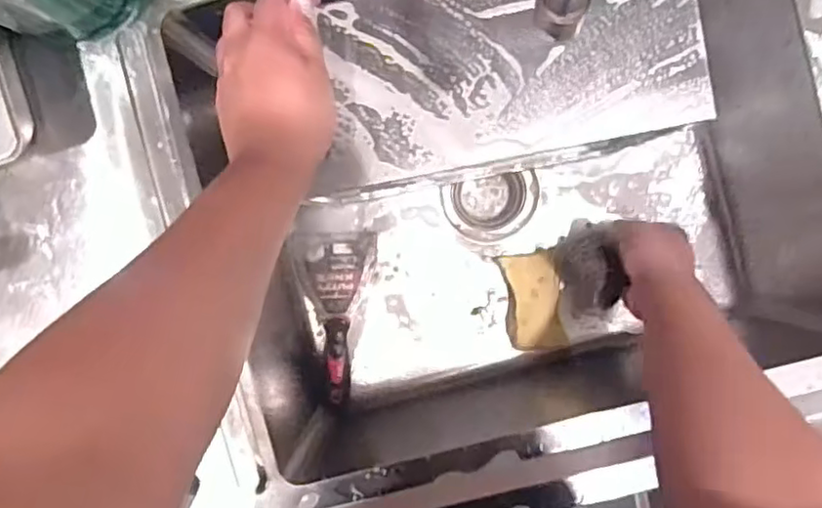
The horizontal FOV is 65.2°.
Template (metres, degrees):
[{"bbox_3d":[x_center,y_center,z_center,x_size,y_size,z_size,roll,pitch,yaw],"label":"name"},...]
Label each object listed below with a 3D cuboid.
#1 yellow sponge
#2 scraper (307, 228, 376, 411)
[{"bbox_3d":[0.141,0.054,0.736,0.065,0.018,0.109,-9,92,0],"label":"yellow sponge"},{"bbox_3d":[-0.093,0.071,0.744,0.073,0.020,0.195,10,92,-1],"label":"scraper"}]

